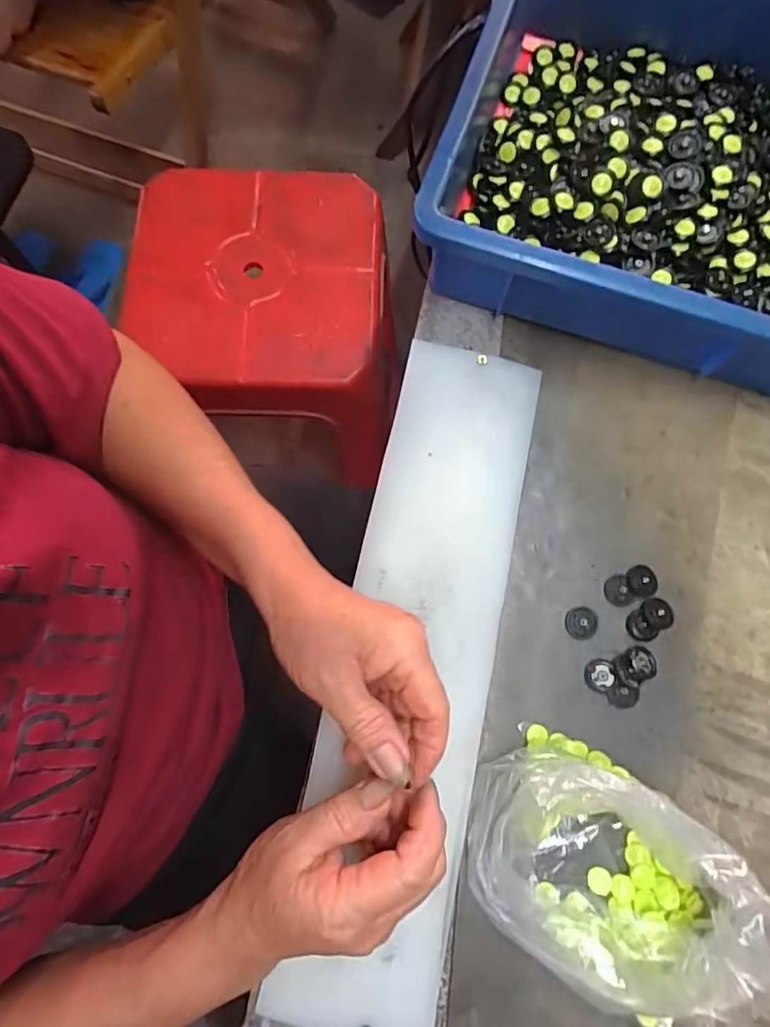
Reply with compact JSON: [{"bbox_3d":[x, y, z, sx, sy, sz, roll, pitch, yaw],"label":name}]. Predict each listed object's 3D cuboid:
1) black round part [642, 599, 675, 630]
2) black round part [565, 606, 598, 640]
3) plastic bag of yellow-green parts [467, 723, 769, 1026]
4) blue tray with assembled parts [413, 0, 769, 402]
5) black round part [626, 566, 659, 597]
[{"bbox_3d":[0.173,0.064,0.341,0.020,0.005,0.018,1,75,0],"label":"black round part"},{"bbox_3d":[0.124,0.069,0.341,0.019,0.004,0.020,0,75,-1],"label":"black round part"},{"bbox_3d":[0.113,0.191,0.280,0.143,0.056,0.103,42,79,9],"label":"plastic bag of yellow-green parts"},{"bbox_3d":[0.265,-0.223,0.387,0.434,0.094,0.283,19,76,4],"label":"blue tray with assembled parts"},{"bbox_3d":[0.165,0.043,0.346,0.019,0.006,0.019,0,75,-1],"label":"black round part"}]

